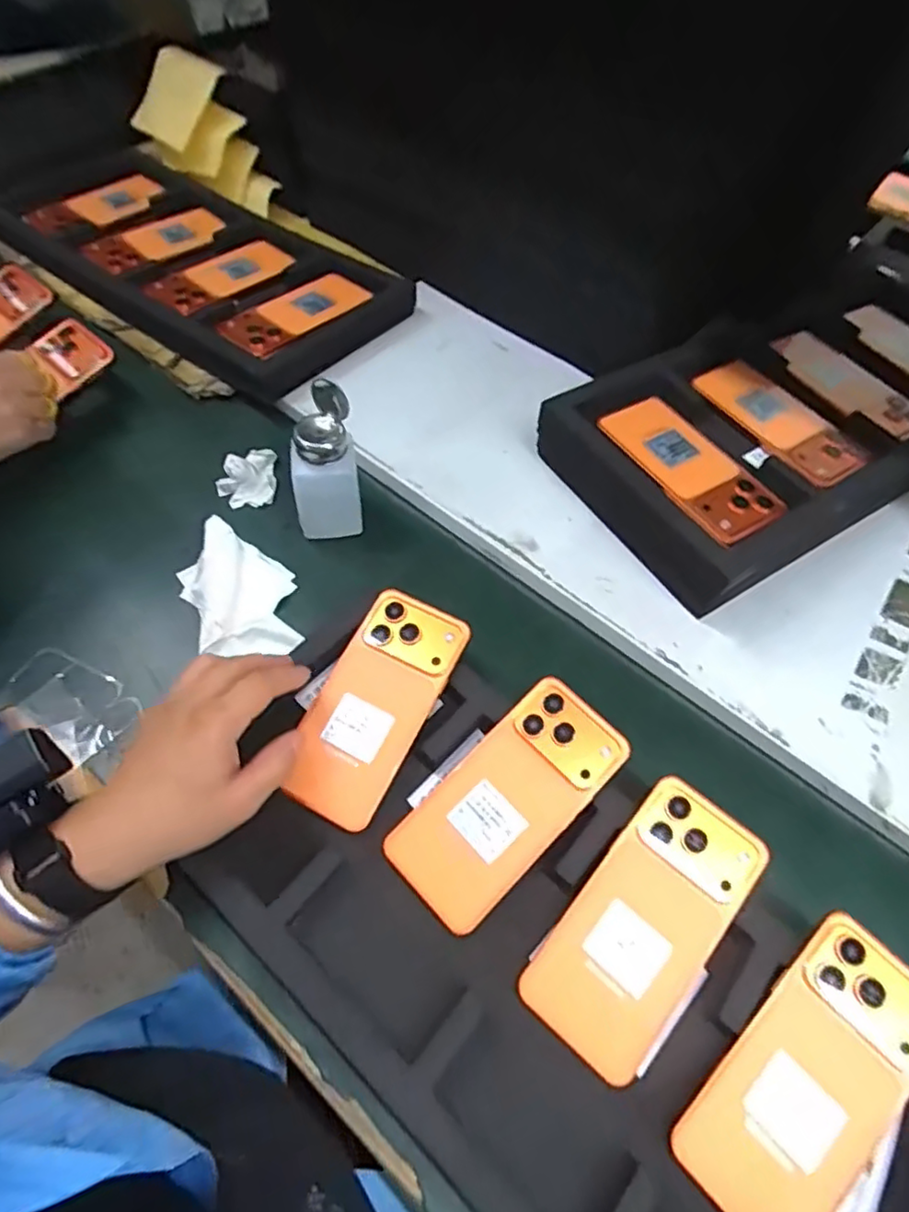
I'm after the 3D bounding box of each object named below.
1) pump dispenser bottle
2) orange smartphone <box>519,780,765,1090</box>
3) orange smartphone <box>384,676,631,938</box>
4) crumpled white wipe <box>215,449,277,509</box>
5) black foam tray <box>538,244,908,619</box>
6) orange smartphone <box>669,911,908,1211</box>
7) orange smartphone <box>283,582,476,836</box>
[{"bbox_3d":[-0.105,-0.111,0.513,0.057,0.121,0.045,-10,59,-10],"label":"pump dispenser bottle"},{"bbox_3d":[0.115,0.189,0.385,0.078,0.007,0.162,36,75,18],"label":"orange smartphone"},{"bbox_3d":[0.036,0.125,0.418,0.162,0.006,0.076,-42,73,-13],"label":"orange smartphone"},{"bbox_3d":[-0.188,-0.120,0.575,0.050,0.033,0.048,-7,58,-7],"label":"crumpled white wipe"},{"bbox_3d":[0.341,-0.191,0.621,0.520,0.071,0.236,-29,64,-20],"label":"black foam tray"},{"bbox_3d":[0.196,0.256,0.348,0.163,0.006,0.077,-42,69,-14],"label":"orange smartphone"},{"bbox_3d":[-0.054,0.067,0.446,0.074,0.009,0.162,23,70,11],"label":"orange smartphone"}]

